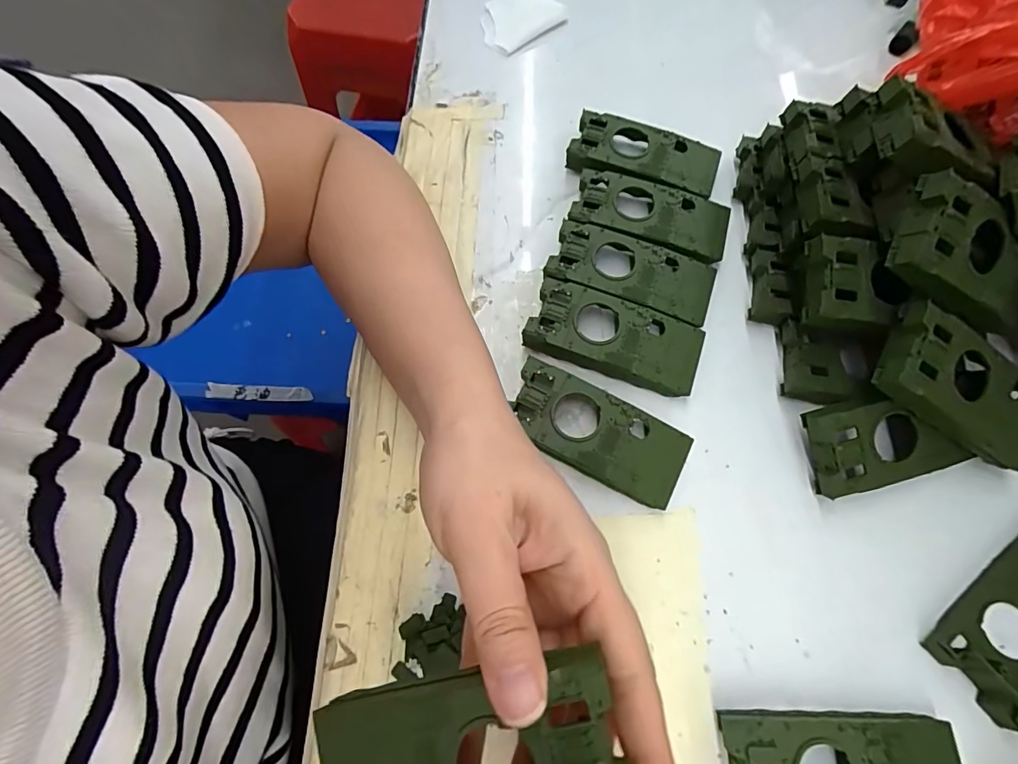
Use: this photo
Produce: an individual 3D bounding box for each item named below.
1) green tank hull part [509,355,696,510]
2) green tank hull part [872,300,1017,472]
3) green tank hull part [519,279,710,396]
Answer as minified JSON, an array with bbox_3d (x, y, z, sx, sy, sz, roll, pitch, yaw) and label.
[{"bbox_3d":[0.049,0.031,0.269,0.101,0.022,0.047,26,73,12],"label":"green tank hull part"},{"bbox_3d":[0.235,0.005,0.241,0.105,0.022,0.045,29,72,-13],"label":"green tank hull part"},{"bbox_3d":[0.065,-0.027,0.289,0.102,0.021,0.048,18,71,9],"label":"green tank hull part"}]

